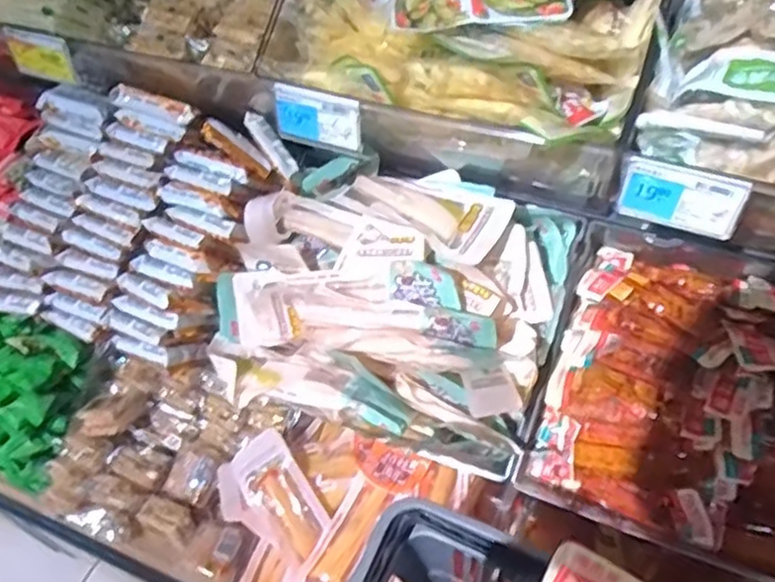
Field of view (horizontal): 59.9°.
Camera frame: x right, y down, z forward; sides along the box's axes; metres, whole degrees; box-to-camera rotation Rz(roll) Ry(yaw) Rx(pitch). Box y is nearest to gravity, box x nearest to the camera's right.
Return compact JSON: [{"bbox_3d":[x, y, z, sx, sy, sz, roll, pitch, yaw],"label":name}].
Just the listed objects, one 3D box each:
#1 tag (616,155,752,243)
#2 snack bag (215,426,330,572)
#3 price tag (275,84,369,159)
[{"bbox_3d":[0.202,-0.063,0.464,0.077,0.046,0.013,18,56,18],"label":"tag"},{"bbox_3d":[-0.134,0.247,0.778,0.097,0.027,0.144,-35,80,1],"label":"snack bag"},{"bbox_3d":[-0.057,-0.138,0.558,0.077,0.060,0.011,19,54,18],"label":"price tag"}]

